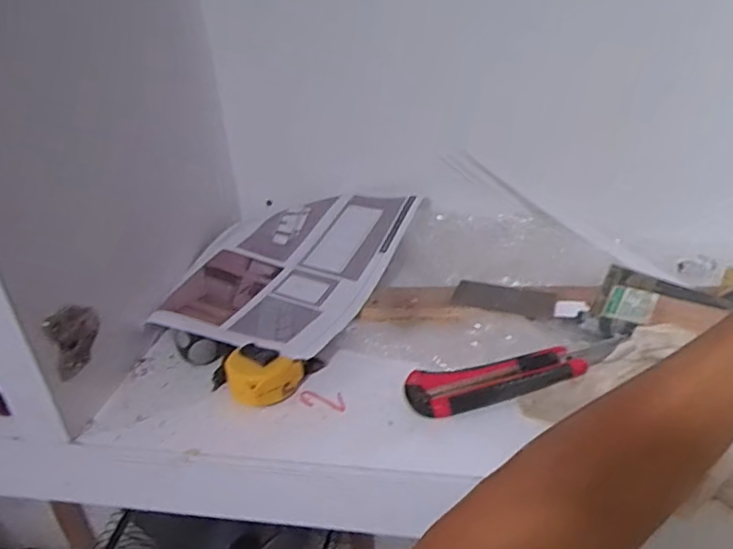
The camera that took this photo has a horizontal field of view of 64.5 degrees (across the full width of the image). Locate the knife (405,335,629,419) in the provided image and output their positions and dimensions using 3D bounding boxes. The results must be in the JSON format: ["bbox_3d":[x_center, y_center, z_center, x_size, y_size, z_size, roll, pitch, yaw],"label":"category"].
[{"bbox_3d":[0.116,0.077,0.460,0.167,0.026,0.038,-8,28,-5],"label":"knife"}]

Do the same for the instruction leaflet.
[{"bbox_3d":[-0.085,-0.015,0.631,0.214,0.047,0.290,8,31,24],"label":"instruction leaflet"}]

